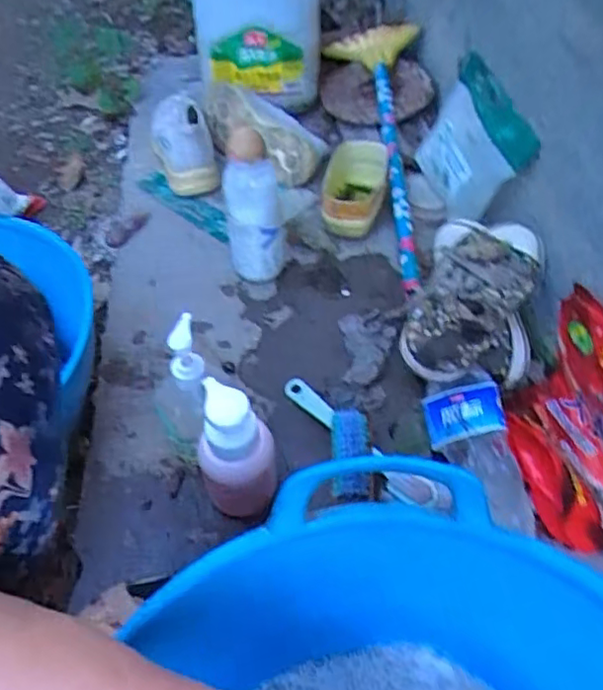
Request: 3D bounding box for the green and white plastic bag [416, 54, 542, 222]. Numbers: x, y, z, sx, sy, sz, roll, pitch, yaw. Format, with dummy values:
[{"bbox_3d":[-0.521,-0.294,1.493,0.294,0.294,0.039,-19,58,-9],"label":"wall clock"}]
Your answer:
[{"bbox_3d":[0.216,-0.275,0.802,0.071,0.132,0.240,-7,53,-8],"label":"green and white plastic bag"}]

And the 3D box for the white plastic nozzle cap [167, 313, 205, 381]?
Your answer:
[{"bbox_3d":[-0.105,0.003,0.541,0.027,0.059,0.024,-4,30,-1],"label":"white plastic nozzle cap"}]

